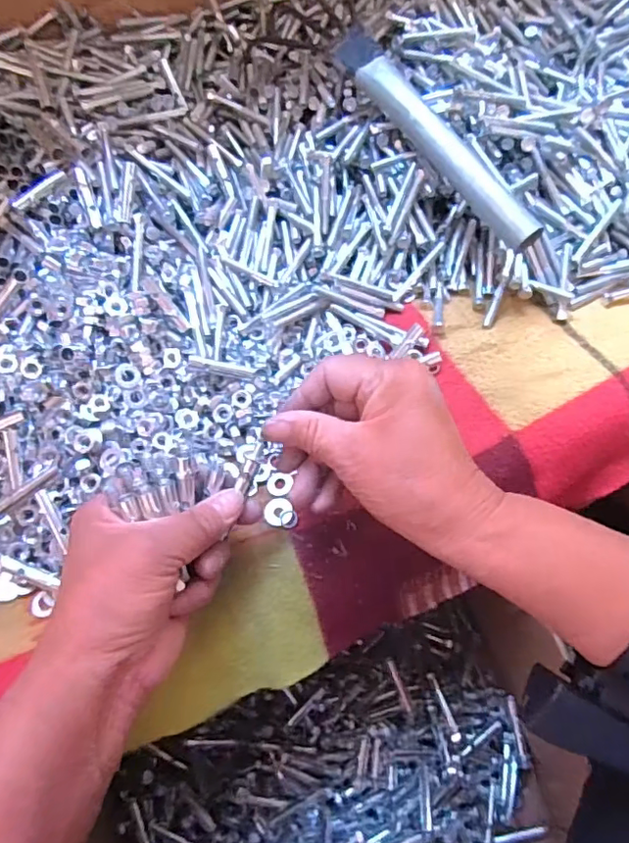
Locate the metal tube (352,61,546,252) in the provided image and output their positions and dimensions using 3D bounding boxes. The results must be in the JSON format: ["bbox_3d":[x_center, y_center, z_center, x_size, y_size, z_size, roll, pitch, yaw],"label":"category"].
[{"bbox_3d":[0.094,-0.196,0.400,0.022,0.027,0.188,-30,69,-15],"label":"metal tube"}]

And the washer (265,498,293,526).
[{"bbox_3d":[-0.024,0.058,0.356,0.017,0.004,0.019,22,63,23],"label":"washer"}]

